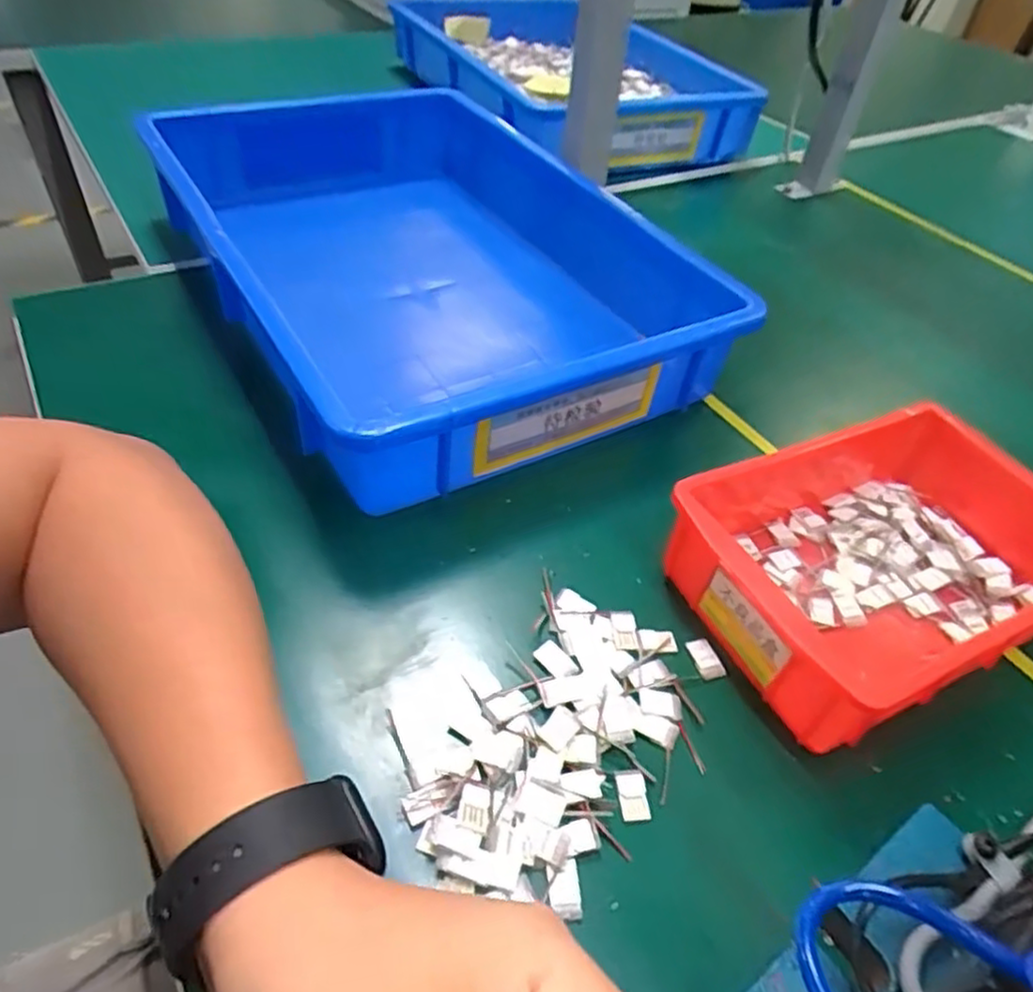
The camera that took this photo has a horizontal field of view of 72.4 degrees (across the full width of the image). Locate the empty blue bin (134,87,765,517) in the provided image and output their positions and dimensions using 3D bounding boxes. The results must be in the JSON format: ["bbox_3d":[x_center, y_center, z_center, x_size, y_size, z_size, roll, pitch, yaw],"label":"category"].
[{"bbox_3d":[-0.080,-0.173,0.509,0.266,0.105,0.431,-26,54,-27],"label":"empty blue bin"}]

